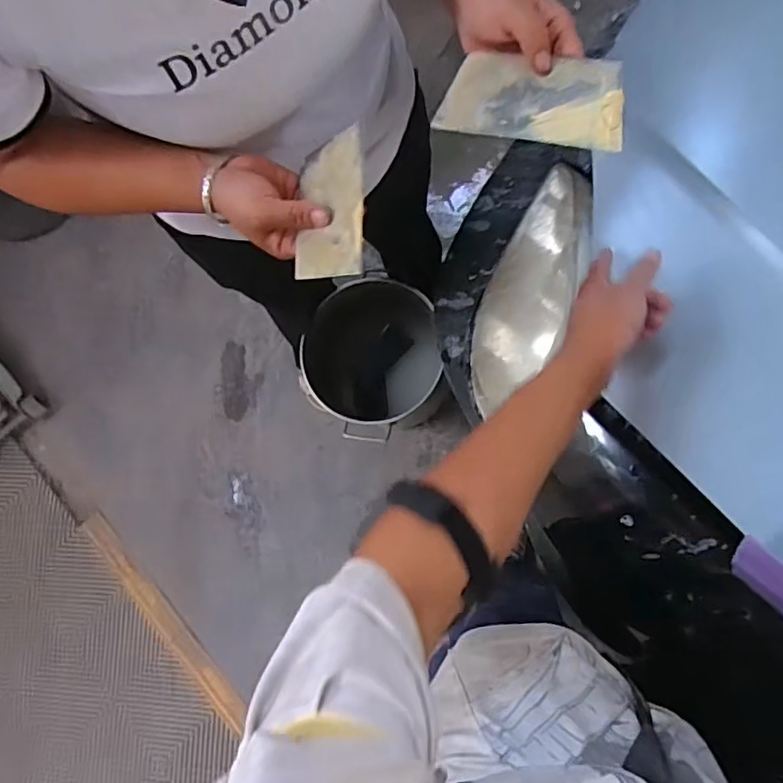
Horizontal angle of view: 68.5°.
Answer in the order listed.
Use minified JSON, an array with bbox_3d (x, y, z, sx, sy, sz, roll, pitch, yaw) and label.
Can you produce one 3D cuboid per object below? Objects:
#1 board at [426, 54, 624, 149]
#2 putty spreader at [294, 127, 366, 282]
[{"bbox_3d":[0.106,-0.217,0.421,0.137,0.011,0.072,21,81,26],"label":"board"},{"bbox_3d":[-0.048,-0.147,0.457,0.070,0.007,0.137,-15,65,35],"label":"putty spreader"}]

